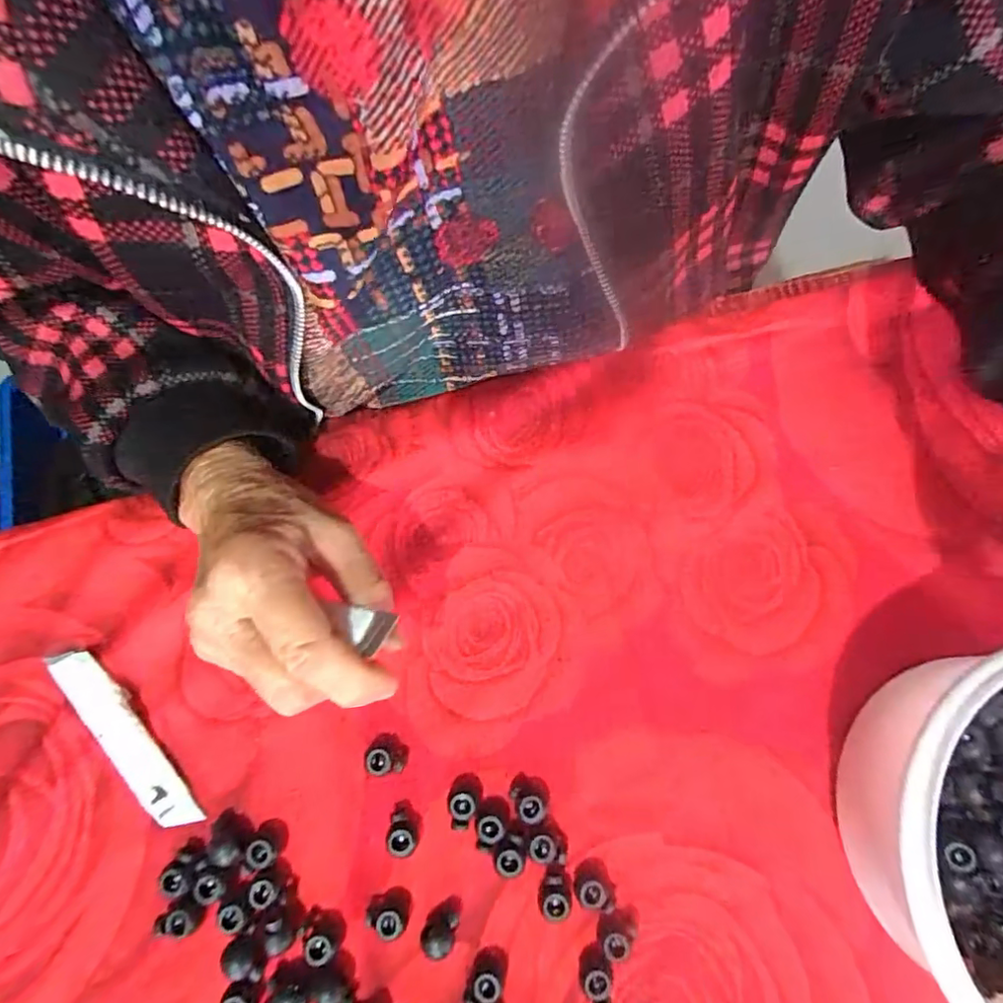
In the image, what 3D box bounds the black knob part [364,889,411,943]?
[{"bbox_3d":[-0.052,0.190,0.255,0.019,0.010,0.017,19,77,4],"label":"black knob part"}]

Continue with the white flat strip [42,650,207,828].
[{"bbox_3d":[-0.182,0.113,0.266,0.021,0.010,0.102,-36,80,-8],"label":"white flat strip"}]

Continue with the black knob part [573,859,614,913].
[{"bbox_3d":[0.043,0.179,0.258,0.017,0.013,0.016,5,77,1],"label":"black knob part"}]

